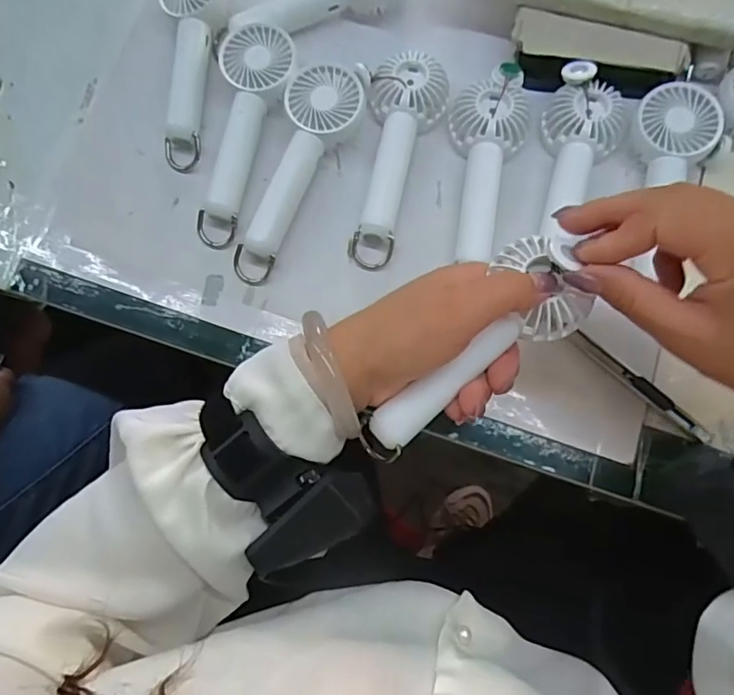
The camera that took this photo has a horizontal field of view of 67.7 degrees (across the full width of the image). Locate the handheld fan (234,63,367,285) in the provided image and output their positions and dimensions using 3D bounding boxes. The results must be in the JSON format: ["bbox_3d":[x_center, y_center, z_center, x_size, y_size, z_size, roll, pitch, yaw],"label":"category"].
[{"bbox_3d":[-0.049,-0.124,0.394,0.053,0.033,0.163,20,78,7],"label":"handheld fan"}]

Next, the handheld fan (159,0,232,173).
[{"bbox_3d":[-0.131,-0.219,0.416,0.052,0.045,0.161,0,76,2],"label":"handheld fan"}]

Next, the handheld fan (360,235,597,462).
[{"bbox_3d":[0.051,0.006,0.292,0.139,0.031,0.050,-43,78,8],"label":"handheld fan"}]

